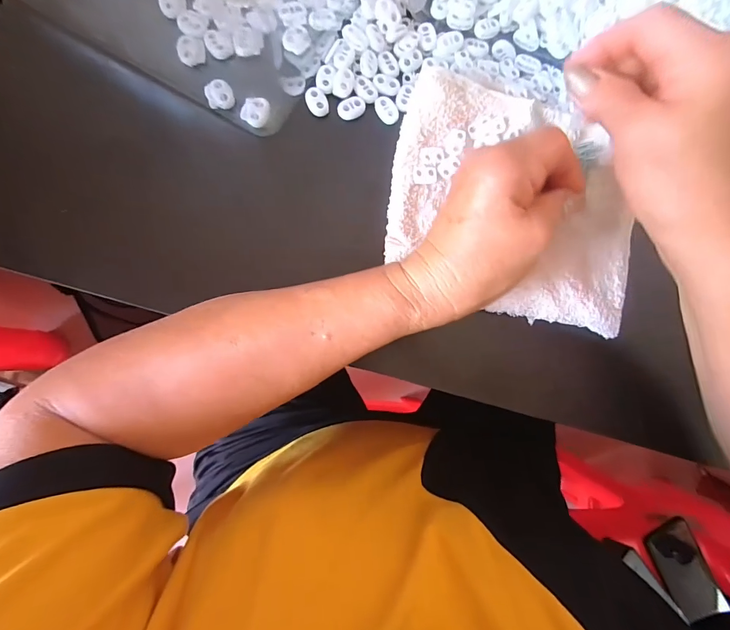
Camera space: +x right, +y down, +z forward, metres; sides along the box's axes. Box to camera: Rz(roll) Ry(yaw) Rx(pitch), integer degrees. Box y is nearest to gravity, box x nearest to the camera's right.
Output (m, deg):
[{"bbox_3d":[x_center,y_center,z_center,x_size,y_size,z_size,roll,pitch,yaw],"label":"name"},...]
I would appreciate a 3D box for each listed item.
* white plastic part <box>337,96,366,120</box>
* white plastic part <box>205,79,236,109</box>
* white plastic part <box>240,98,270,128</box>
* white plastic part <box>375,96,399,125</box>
[{"bbox_3d":[-0.010,-0.163,0.296,0.022,0.004,0.015,-26,87,-10],"label":"white plastic part"},{"bbox_3d":[-0.107,-0.162,0.279,0.019,0.009,0.020,1,83,-8],"label":"white plastic part"},{"bbox_3d":[-0.083,-0.155,0.286,0.019,0.004,0.023,17,81,-5],"label":"white plastic part"},{"bbox_3d":[0.017,-0.163,0.301,0.016,0.004,0.022,-41,90,-10],"label":"white plastic part"}]

